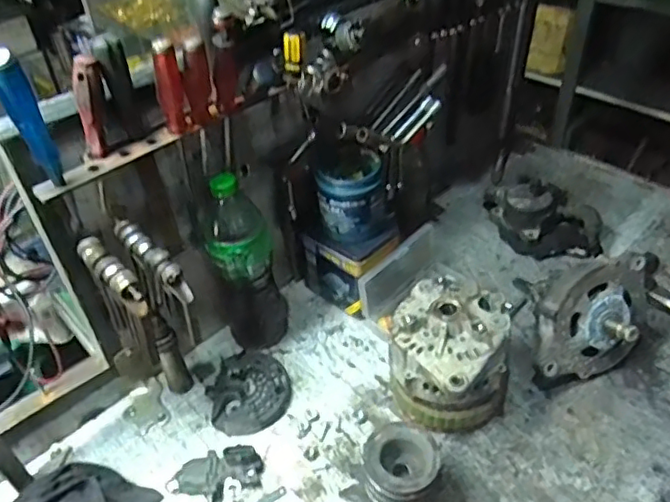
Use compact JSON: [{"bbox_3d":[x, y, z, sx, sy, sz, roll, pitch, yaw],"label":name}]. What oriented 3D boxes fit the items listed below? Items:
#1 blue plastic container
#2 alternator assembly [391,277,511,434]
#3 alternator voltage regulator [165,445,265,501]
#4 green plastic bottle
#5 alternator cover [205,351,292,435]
[{"bbox_3d":[0.025,-0.078,0.798,0.098,0.091,0.095,0,41,4],"label":"blue plastic container"},{"bbox_3d":[0.140,0.131,0.709,0.145,0.145,0.163,15,45,18],"label":"alternator assembly"},{"bbox_3d":[-0.136,0.256,0.671,0.099,0.031,0.062,-26,48,-24],"label":"alternator voltage regulator"},{"bbox_3d":[-0.113,0.012,0.766,0.083,0.265,0.093,-6,43,-4],"label":"green plastic bottle"},{"bbox_3d":[-0.112,0.177,0.761,0.103,0.023,0.115,-15,44,-13],"label":"alternator cover"}]

